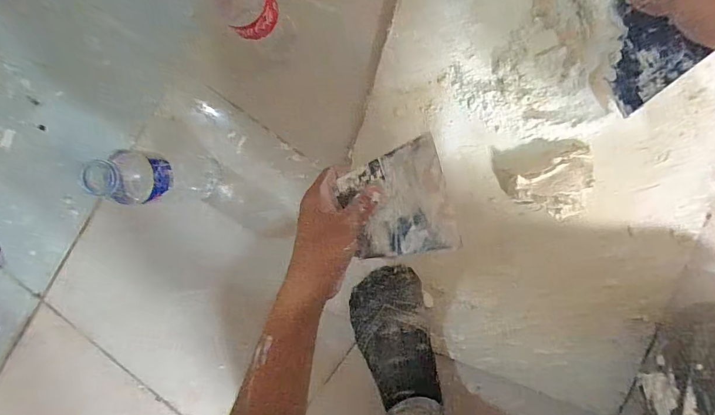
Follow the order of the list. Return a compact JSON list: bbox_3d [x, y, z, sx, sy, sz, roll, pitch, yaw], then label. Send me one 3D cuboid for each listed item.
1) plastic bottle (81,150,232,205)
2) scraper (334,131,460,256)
[{"bbox_3d":[-0.209,-0.032,0.441,0.052,0.183,0.051,2,94,9],"label":"plastic bottle"},{"bbox_3d":[0.039,-0.002,0.370,0.096,0.006,0.103,-18,93,0],"label":"scraper"}]

